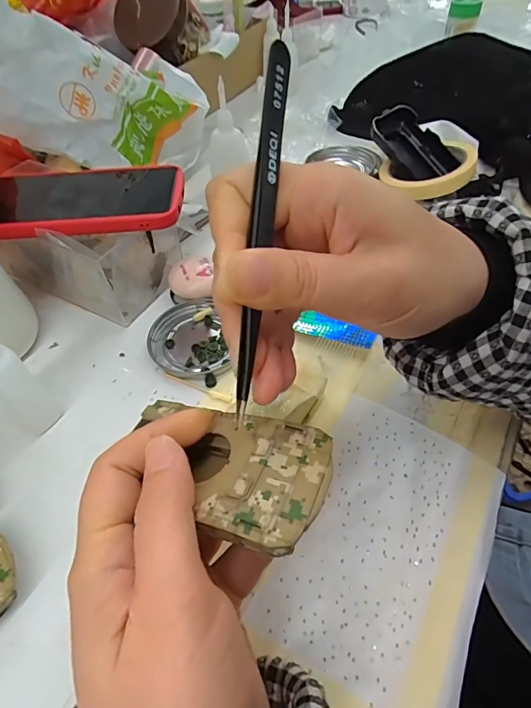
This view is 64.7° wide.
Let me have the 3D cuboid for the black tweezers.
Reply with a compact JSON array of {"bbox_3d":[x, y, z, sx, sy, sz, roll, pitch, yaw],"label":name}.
[{"bbox_3d":[-0.002,-0.041,0.147,0.007,0.009,0.129,7,94,8],"label":"black tweezers"}]

